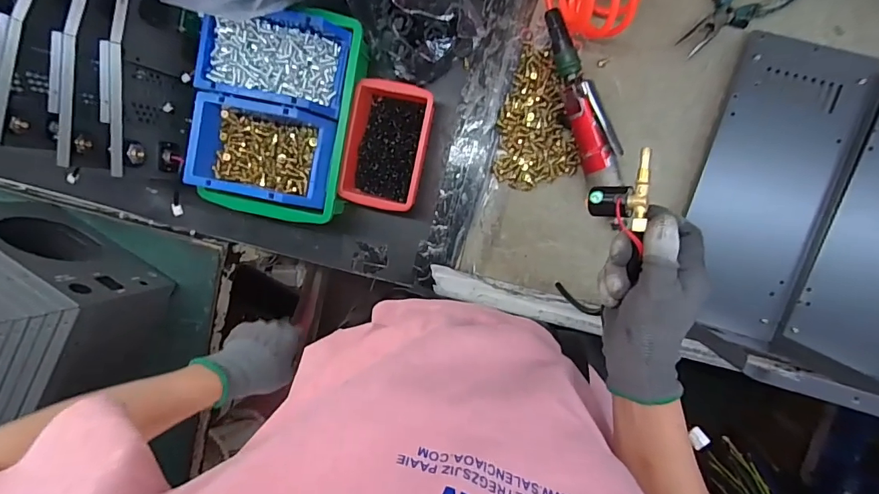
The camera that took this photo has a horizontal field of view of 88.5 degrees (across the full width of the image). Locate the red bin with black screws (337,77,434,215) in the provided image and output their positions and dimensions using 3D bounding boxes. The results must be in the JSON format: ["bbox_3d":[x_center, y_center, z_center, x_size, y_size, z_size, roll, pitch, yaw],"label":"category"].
[{"bbox_3d":[-0.063,-0.128,0.582,0.098,0.055,0.154,12,98,5],"label":"red bin with black screws"}]

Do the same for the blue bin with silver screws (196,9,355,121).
[{"bbox_3d":[-0.189,-0.216,0.519,0.160,0.050,0.104,12,98,6],"label":"blue bin with silver screws"}]

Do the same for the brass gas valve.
[{"bbox_3d":[0.142,-0.044,0.353,0.042,0.022,0.068,14,98,5],"label":"brass gas valve"}]

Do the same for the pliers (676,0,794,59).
[{"bbox_3d":[0.357,-0.293,0.535,0.154,0.018,0.080,-41,91,9],"label":"pliers"}]

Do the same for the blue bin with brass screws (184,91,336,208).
[{"bbox_3d":[-0.207,-0.112,0.532,0.151,0.058,0.109,12,98,6],"label":"blue bin with brass screws"}]

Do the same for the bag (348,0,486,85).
[{"bbox_3d":[-0.036,-0.295,0.556,0.136,0.052,0.163,-33,92,9],"label":"bag"}]

